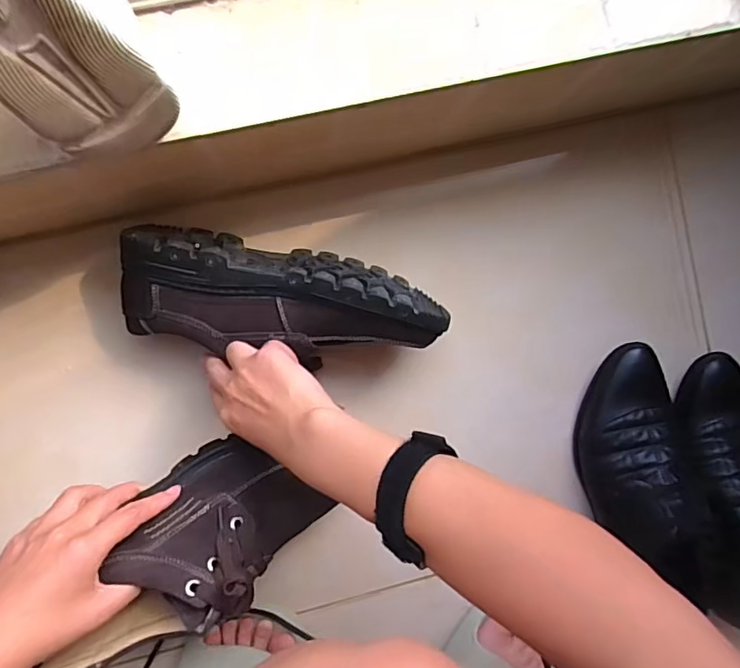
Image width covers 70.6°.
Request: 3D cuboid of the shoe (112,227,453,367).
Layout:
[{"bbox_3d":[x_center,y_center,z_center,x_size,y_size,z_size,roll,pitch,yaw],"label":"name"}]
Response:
[{"bbox_3d":[-0.076,-0.033,0.472,0.277,0.095,0.096,7,93,-3],"label":"shoe"}]

